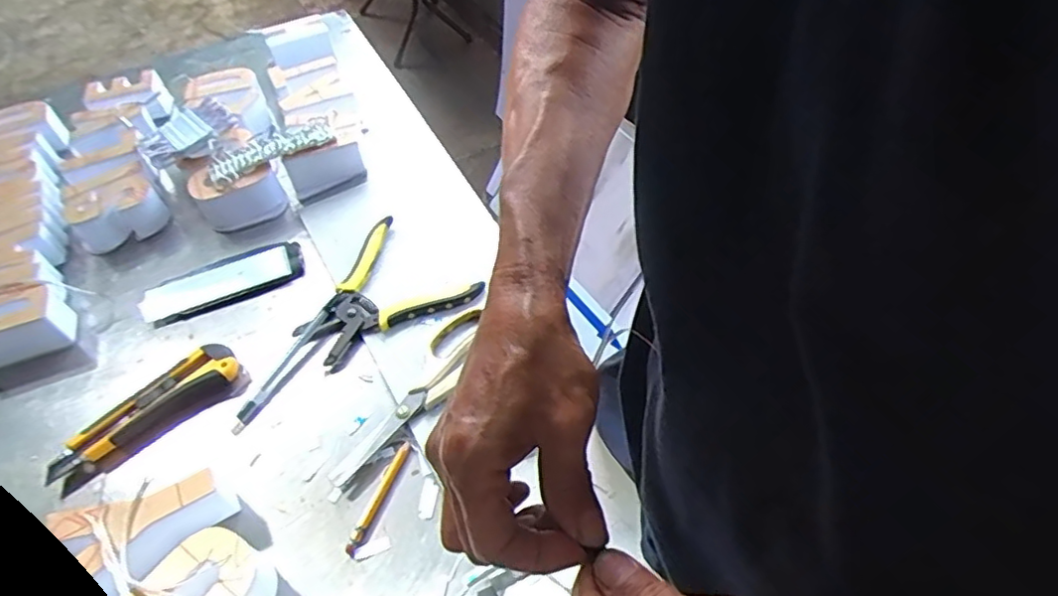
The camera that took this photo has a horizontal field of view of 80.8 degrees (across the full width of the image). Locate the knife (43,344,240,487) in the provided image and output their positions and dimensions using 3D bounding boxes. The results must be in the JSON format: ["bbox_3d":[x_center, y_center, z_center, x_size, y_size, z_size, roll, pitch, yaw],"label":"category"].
[{"bbox_3d":[-0.321,0.094,0.520,0.155,0.022,0.039,-36,56,-20],"label":"knife"}]

